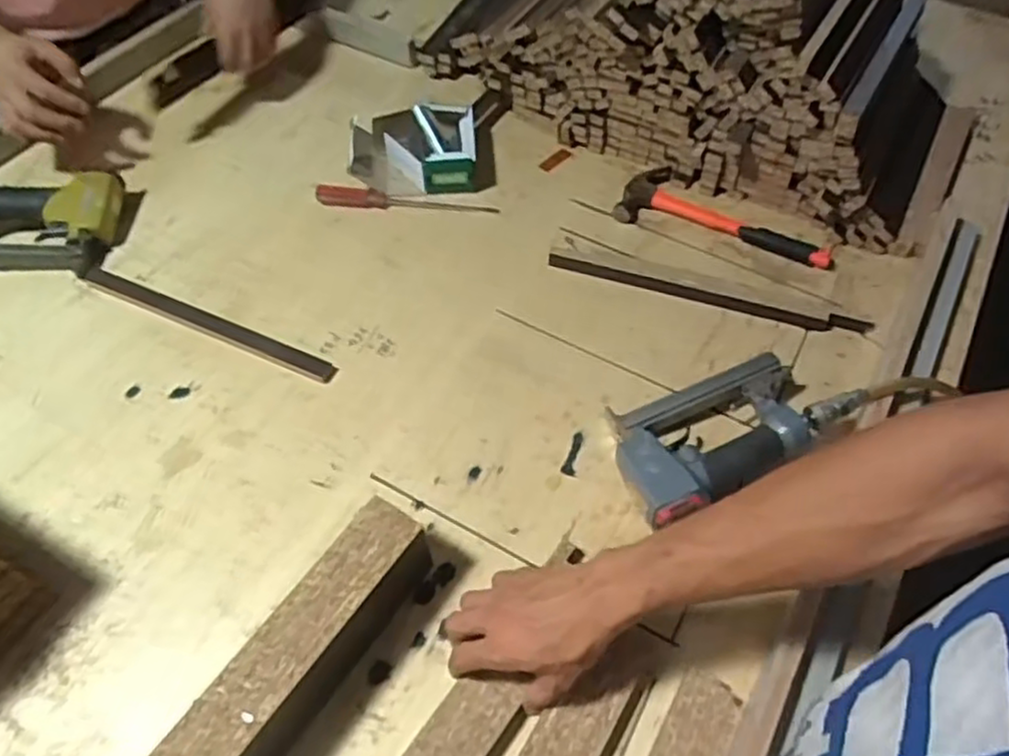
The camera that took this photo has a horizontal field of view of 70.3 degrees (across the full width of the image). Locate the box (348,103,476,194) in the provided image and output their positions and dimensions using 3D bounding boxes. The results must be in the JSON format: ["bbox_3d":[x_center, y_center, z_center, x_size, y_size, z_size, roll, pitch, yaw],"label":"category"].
[{"bbox_3d":[-0.115,-0.289,0.908,0.158,0.048,0.122,-1,56,-2],"label":"box"}]

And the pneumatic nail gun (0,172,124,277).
[{"bbox_3d":[-0.559,-0.183,0.826,0.217,0.050,0.132,1,55,-1],"label":"pneumatic nail gun"}]

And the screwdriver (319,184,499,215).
[{"bbox_3d":[-0.121,-0.218,0.883,0.220,0.019,0.021,4,55,1],"label":"screwdriver"}]

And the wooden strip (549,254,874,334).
[{"bbox_3d":[0.224,-0.095,0.806,0.353,0.013,0.021,15,56,9],"label":"wooden strip"}]

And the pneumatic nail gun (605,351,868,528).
[{"bbox_3d":[0.209,0.046,0.683,0.237,0.057,0.126,-23,59,-16],"label":"pneumatic nail gun"}]

